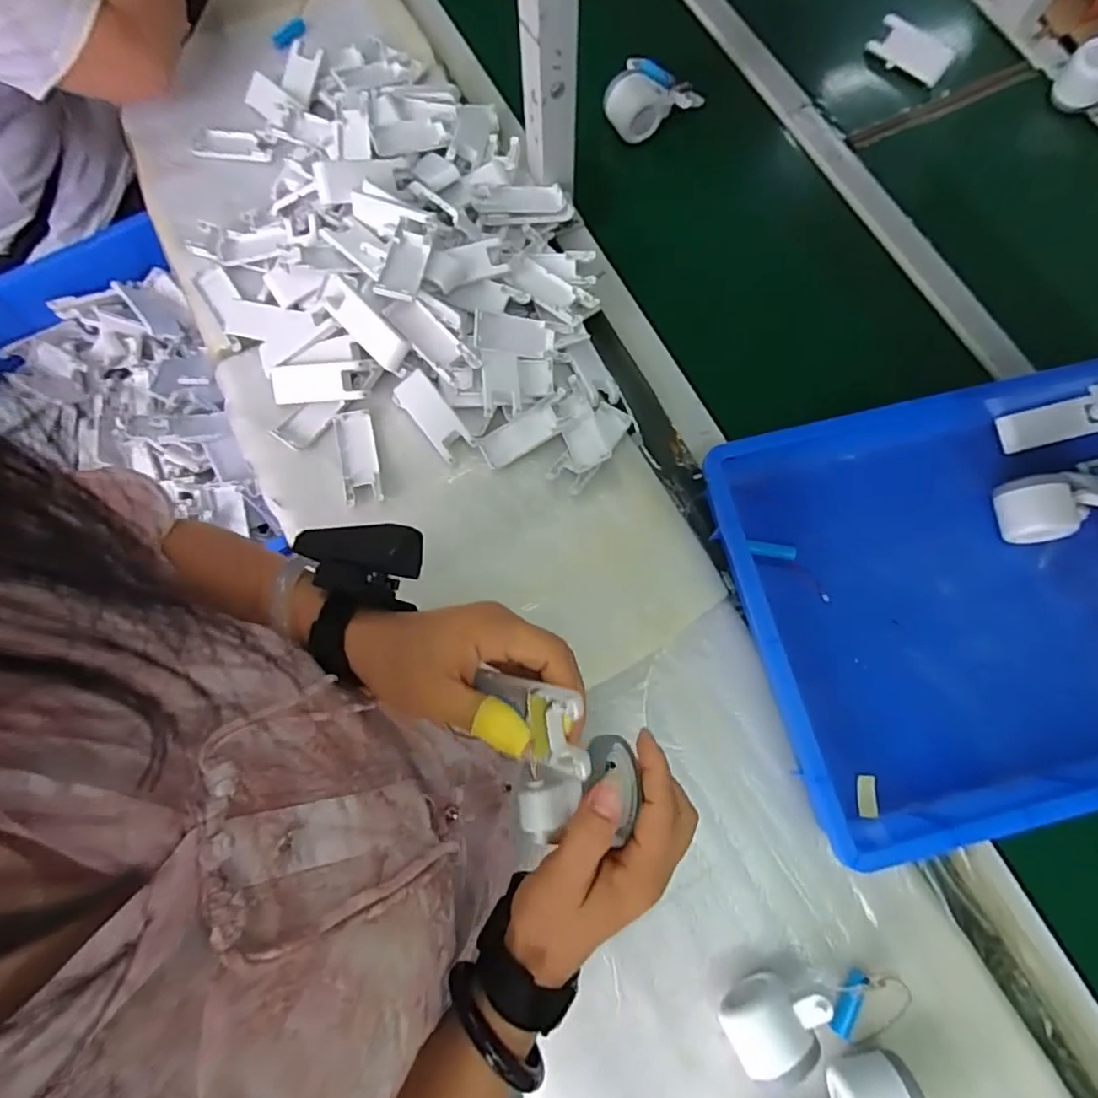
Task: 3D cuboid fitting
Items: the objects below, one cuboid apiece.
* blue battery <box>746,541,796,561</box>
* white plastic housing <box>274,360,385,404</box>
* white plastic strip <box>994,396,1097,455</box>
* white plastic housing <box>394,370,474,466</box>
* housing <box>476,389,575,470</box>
[{"bbox_3d":[0.218,0.001,0.585,0.047,0.012,0.013,12,75,4],"label":"blue battery"},{"bbox_3d":[-0.233,-0.174,0.620,0.109,0.014,0.039,-3,104,3],"label":"white plastic housing"},{"bbox_3d":[0.522,-0.129,0.619,0.105,0.004,0.041,-13,91,1],"label":"white plastic strip"},{"bbox_3d":[-0.120,-0.137,0.613,0.037,0.020,0.096,-38,78,-10],"label":"white plastic housing"},{"bbox_3d":[-0.024,-0.123,0.615,0.099,0.021,0.039,-27,76,-7],"label":"housing"}]

